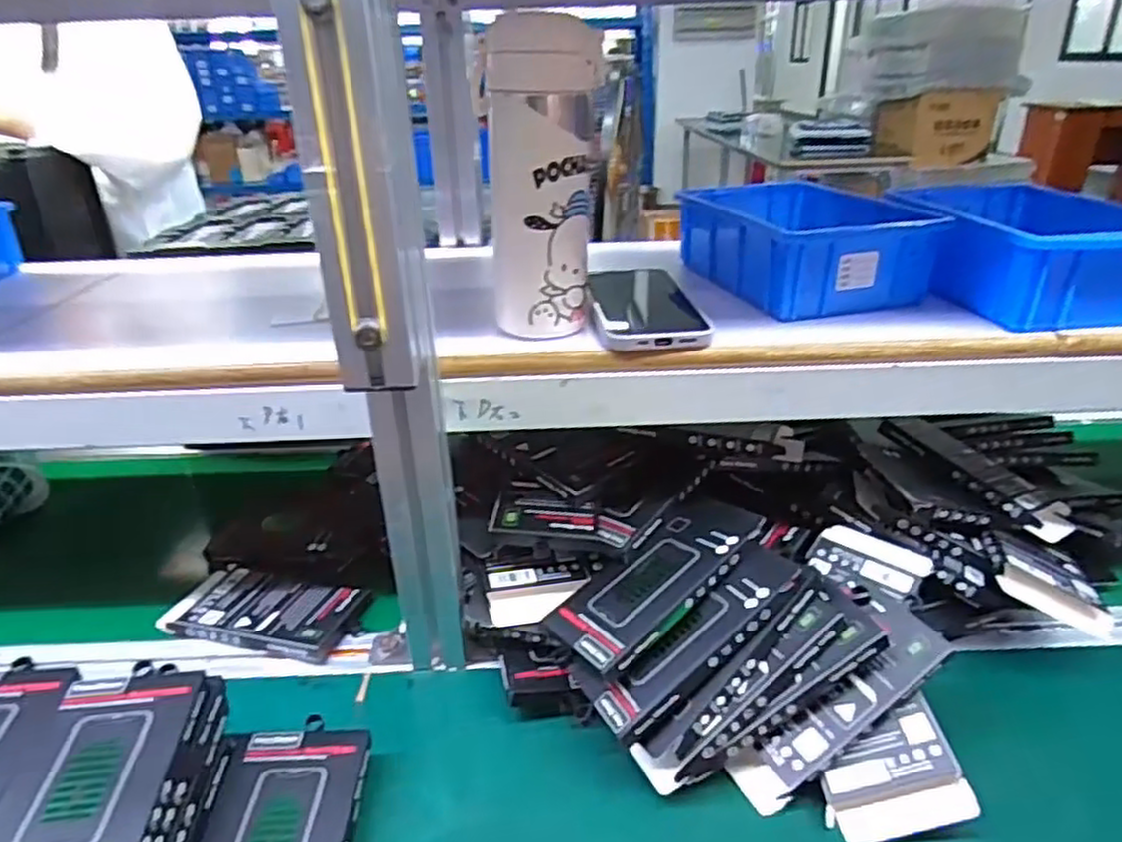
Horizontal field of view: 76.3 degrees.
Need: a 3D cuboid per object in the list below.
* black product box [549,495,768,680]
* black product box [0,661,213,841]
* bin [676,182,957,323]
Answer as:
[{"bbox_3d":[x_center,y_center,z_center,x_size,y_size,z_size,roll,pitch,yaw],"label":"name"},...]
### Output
[{"bbox_3d":[0.067,0.107,0.494,0.154,0.014,0.075,-36,27,-20],"label":"black product box"},{"bbox_3d":[-0.243,0.192,0.376,0.077,0.027,0.133,-4,28,-6],"label":"black product box"},{"bbox_3d":[0.197,-0.146,0.581,0.142,0.059,0.192,-8,27,-13],"label":"bin"}]

